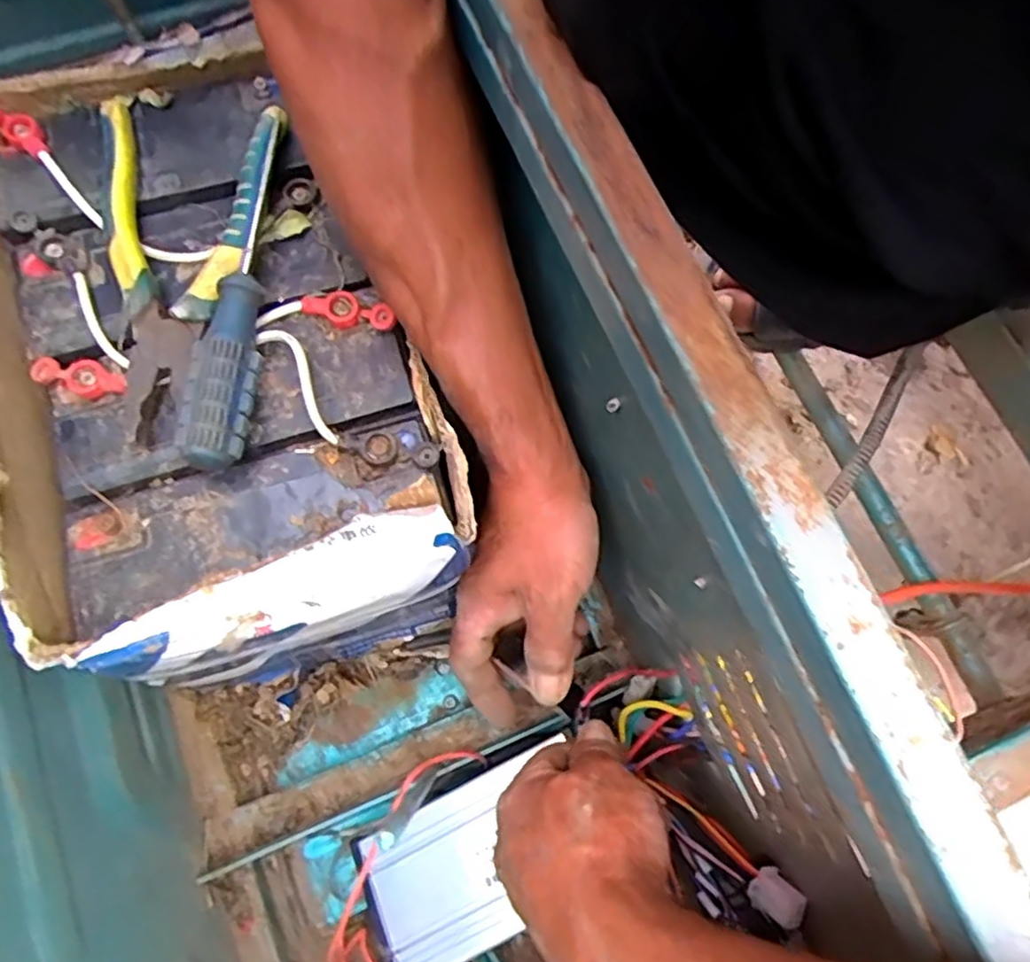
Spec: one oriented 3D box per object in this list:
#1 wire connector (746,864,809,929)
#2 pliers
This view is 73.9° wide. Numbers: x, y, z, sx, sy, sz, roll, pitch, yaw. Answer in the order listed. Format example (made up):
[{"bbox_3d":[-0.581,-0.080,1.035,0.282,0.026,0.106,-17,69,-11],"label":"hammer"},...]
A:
[{"bbox_3d":[0.122,0.194,0.320,0.020,0.014,0.019,44,77,10],"label":"wire connector"},{"bbox_3d":[-0.168,-0.111,0.344,0.091,0.025,0.181,-1,74,-2],"label":"pliers"}]

